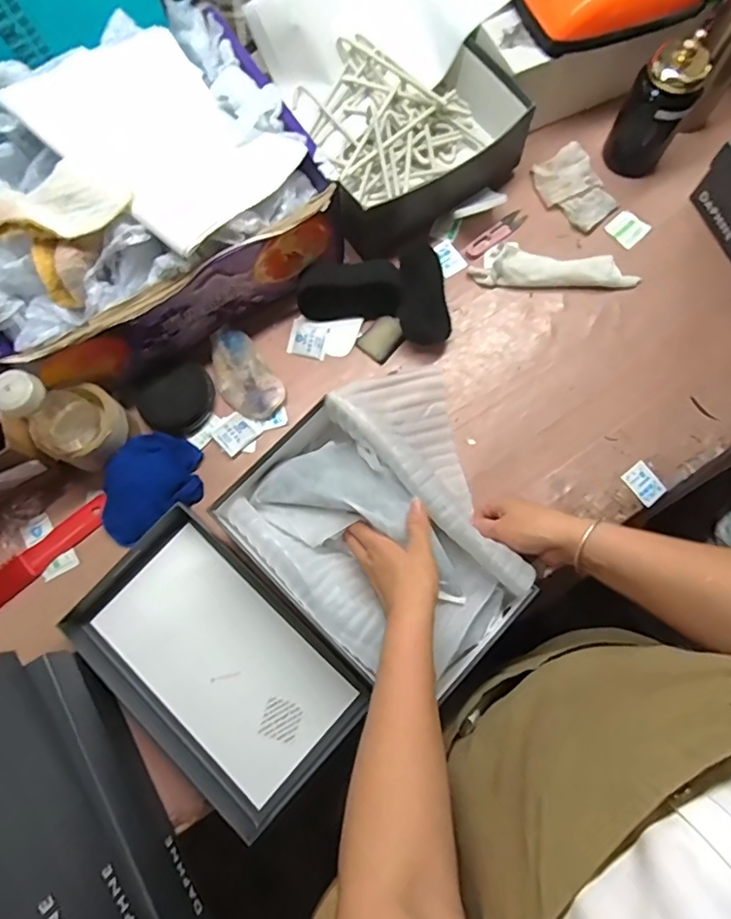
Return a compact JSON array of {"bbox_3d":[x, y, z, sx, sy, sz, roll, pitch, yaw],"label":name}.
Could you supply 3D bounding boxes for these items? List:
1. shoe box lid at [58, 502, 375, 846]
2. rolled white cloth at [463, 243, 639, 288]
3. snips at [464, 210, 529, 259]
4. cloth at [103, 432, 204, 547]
[{"bbox_3d":[-0.162,0.219,0.591,0.308,0.034,0.184,42,79,10],"label":"shoe box lid"},{"bbox_3d":[0.247,-0.248,0.703,0.209,0.034,0.062,10,76,3],"label":"rolled white cloth"},{"bbox_3d":[0.179,-0.307,0.730,0.108,0.018,0.027,-40,79,-9],"label":"snips"},{"bbox_3d":[-0.259,0.027,0.638,0.132,0.041,0.098,-37,78,-9],"label":"cloth"}]

